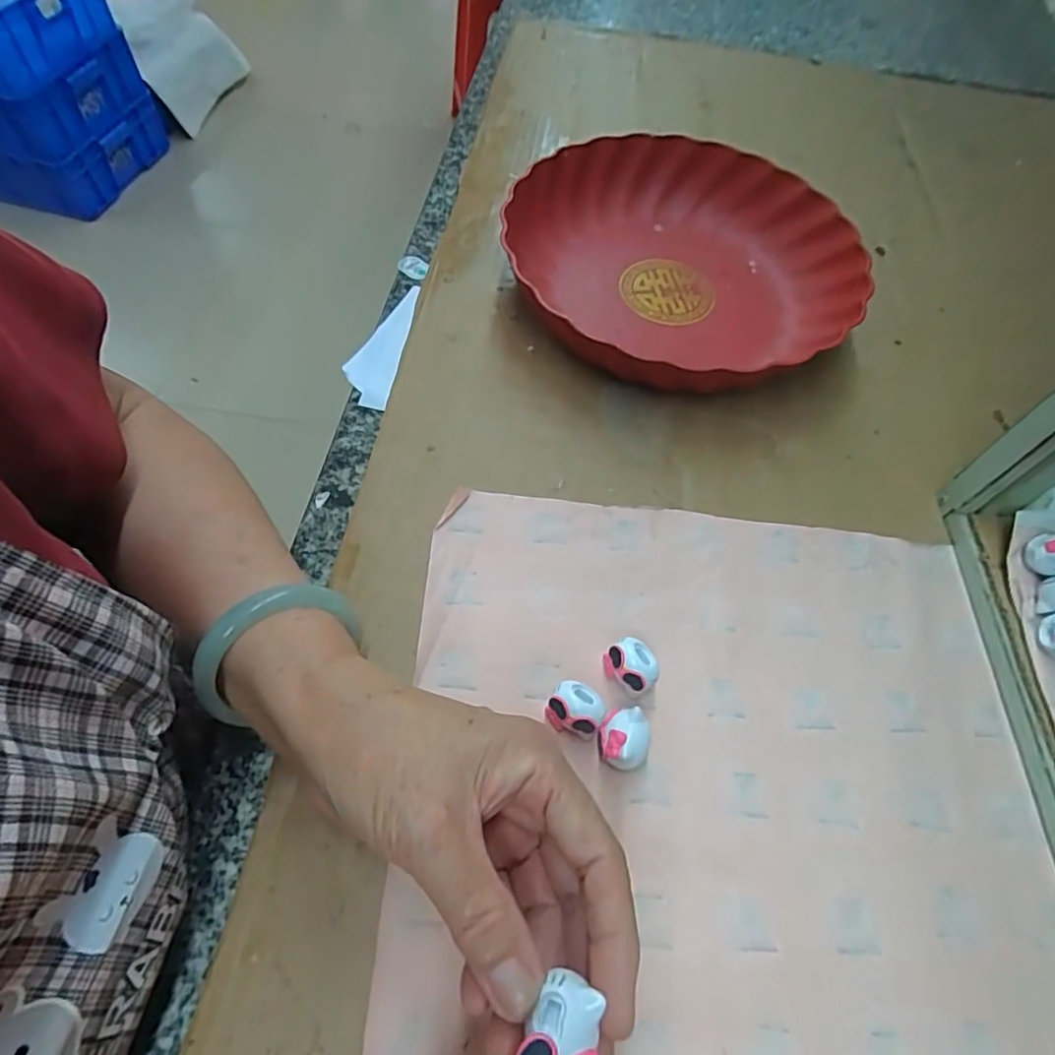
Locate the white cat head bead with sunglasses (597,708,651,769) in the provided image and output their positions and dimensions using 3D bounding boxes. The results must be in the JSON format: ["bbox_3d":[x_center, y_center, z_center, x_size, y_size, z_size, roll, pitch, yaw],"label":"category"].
[{"bbox_3d":[0.043,0.095,0.266,0.022,0.021,0.023,1,59,-2],"label":"white cat head bead with sunglasses"}]

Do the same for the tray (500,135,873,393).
[{"bbox_3d":[0.104,-0.190,0.417,0.230,0.049,0.227,-24,64,-16],"label":"tray"}]

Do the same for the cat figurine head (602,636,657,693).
[{"bbox_3d":[0.050,0.067,0.282,0.019,0.019,0.024,-34,67,-20],"label":"cat figurine head"}]

